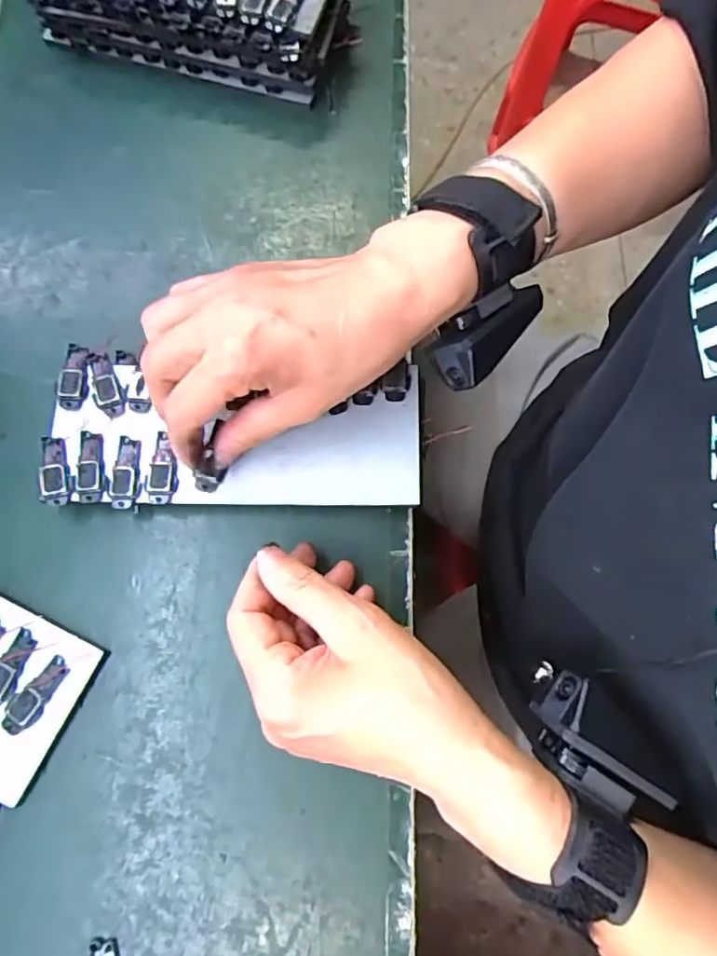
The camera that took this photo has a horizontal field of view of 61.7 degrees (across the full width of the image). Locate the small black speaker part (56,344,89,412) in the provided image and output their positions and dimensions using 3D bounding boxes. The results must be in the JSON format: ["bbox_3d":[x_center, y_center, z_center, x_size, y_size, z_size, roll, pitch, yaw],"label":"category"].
[{"bbox_3d":[-0.160,-0.058,0.338,0.015,0.005,0.040,1,74,1],"label":"small black speaker part"}]

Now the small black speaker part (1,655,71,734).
[{"bbox_3d":[-0.162,0.109,0.302,0.014,0.004,0.040,35,77,10],"label":"small black speaker part"}]

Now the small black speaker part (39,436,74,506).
[{"bbox_3d":[-0.162,-0.005,0.322,0.016,0.005,0.039,-7,69,-8],"label":"small black speaker part"}]

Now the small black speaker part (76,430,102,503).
[{"bbox_3d":[-0.145,-0.006,0.324,0.012,0.004,0.039,-1,72,-9],"label":"small black speaker part"}]

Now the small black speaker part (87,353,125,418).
[{"bbox_3d":[-0.143,-0.053,0.337,0.015,0.004,0.040,-21,75,-6],"label":"small black speaker part"}]

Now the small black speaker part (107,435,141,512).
[{"bbox_3d":[-0.125,-0.003,0.323,0.015,0.004,0.039,9,74,-2],"label":"small black speaker part"}]

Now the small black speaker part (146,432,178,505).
[{"bbox_3d":[-0.106,-0.005,0.325,0.016,0.004,0.039,1,73,0],"label":"small black speaker part"}]

